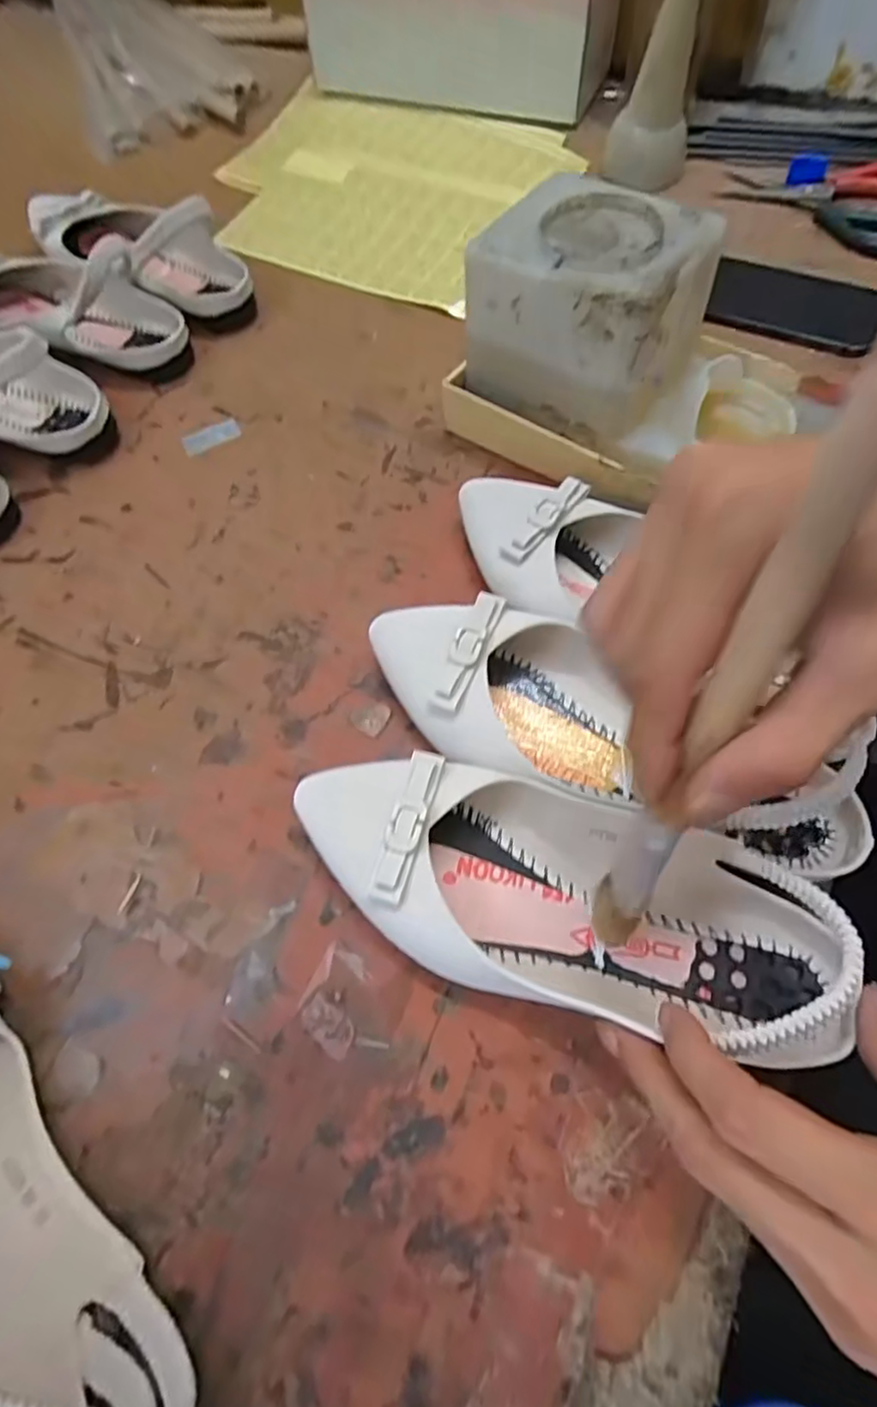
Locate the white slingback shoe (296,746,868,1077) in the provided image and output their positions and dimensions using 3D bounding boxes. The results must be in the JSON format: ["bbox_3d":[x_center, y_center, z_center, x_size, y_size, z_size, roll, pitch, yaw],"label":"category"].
[{"bbox_3d":[0.048,0.078,0.274,0.236,0.063,0.090,16,66,10],"label":"white slingback shoe"}]

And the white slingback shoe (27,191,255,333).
[{"bbox_3d":[-0.249,-0.377,0.519,0.225,0.067,0.080,33,70,18],"label":"white slingback shoe"}]

